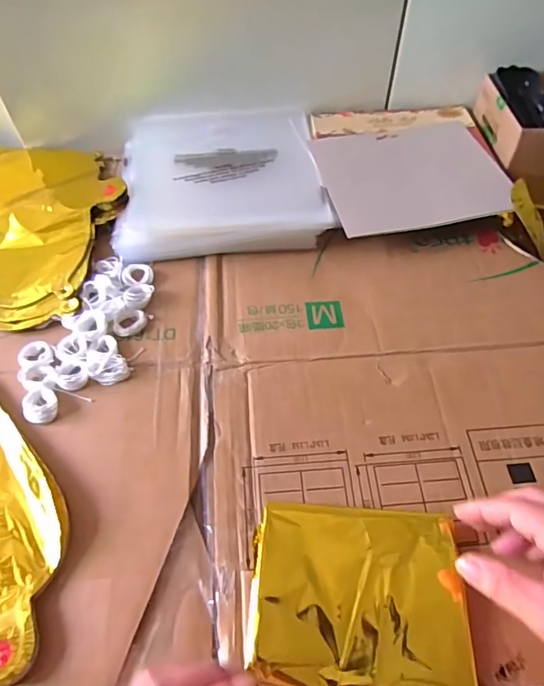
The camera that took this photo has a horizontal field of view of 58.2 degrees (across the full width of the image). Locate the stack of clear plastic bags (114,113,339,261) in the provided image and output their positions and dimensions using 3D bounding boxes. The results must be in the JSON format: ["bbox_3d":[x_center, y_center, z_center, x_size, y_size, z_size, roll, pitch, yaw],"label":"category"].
[{"bbox_3d":[-0.056,-0.191,0.545,0.212,0.028,0.225,-6,58,-3],"label":"stack of clear plastic bags"}]

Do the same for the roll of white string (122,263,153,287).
[{"bbox_3d":[-0.131,-0.066,0.478,0.028,0.009,0.029,0,57,0],"label":"roll of white string"}]

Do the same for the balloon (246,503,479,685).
[{"bbox_3d":[0.057,0.168,0.324,0.138,0.012,0.110,2,57,2],"label":"balloon"}]

